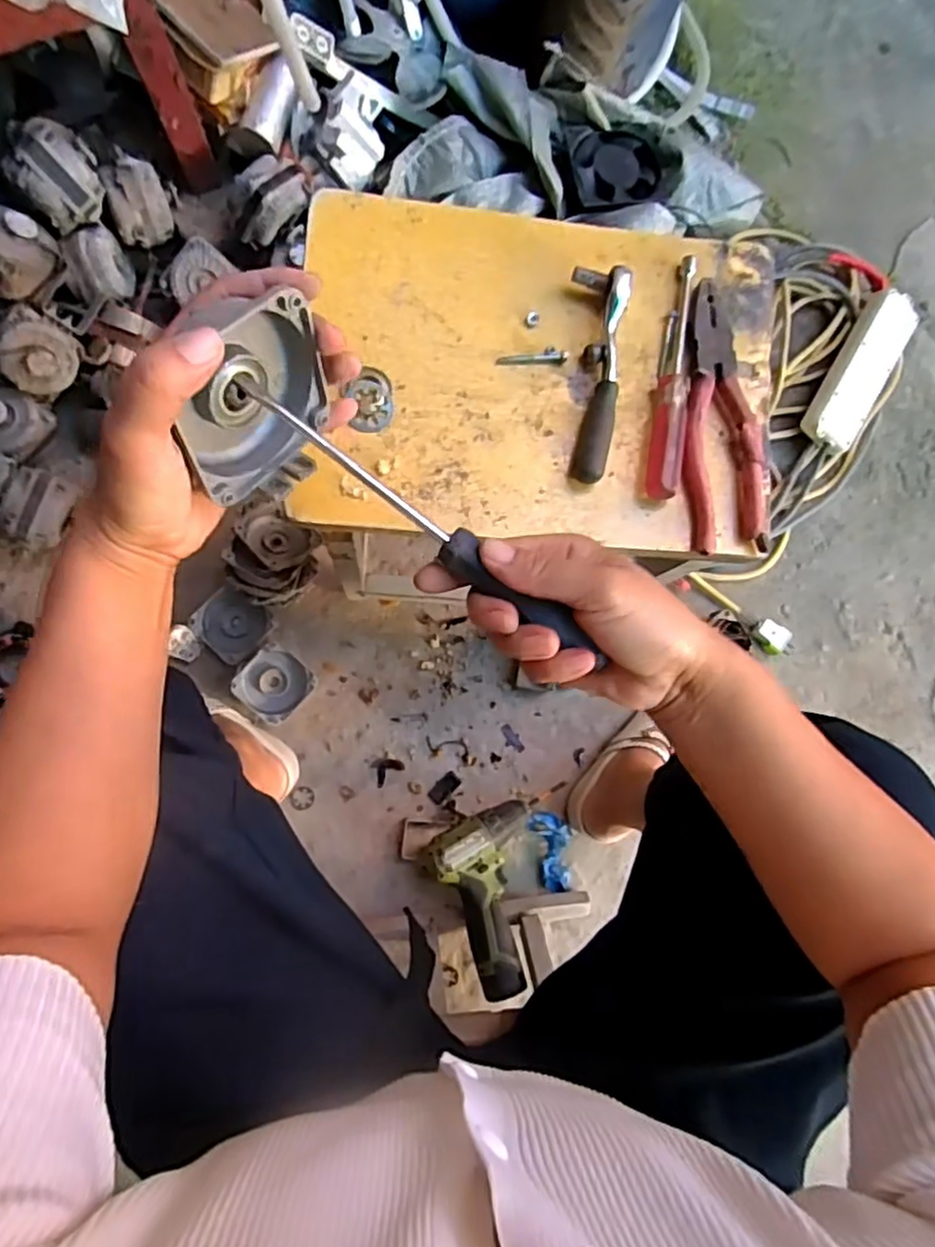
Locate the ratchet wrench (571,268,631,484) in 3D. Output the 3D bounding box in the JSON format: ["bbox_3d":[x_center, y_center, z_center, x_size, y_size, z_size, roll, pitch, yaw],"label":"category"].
[{"bbox_3d":[0.089,-0.169,0.462,0.036,0.020,0.149,4,85,-7],"label":"ratchet wrench"}]

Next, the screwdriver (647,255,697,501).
[{"bbox_3d":[0.144,-0.172,0.463,0.025,0.018,0.175,9,84,-6],"label":"screwdriver"}]

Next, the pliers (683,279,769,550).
[{"bbox_3d":[0.176,-0.145,0.465,0.055,0.015,0.190,-1,85,-7],"label":"pliers"}]

